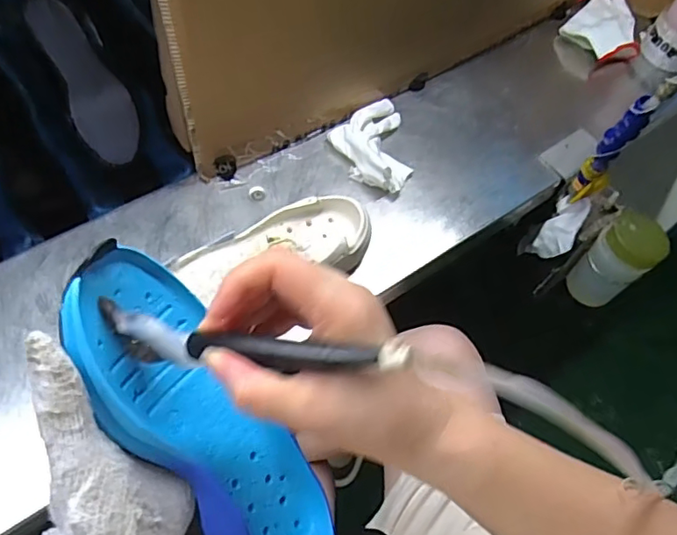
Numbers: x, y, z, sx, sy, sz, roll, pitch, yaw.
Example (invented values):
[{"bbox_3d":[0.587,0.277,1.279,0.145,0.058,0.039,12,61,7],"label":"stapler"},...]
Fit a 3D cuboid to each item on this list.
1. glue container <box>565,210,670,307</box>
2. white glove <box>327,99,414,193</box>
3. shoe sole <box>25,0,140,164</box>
[{"bbox_3d":[0.371,-0.005,0.757,0.071,0.139,0.075,-37,68,-24],"label":"glue container"},{"bbox_3d":[0.037,-0.152,0.676,0.090,0.030,0.141,1,58,-4],"label":"white glove"},{"bbox_3d":[-0.309,-0.232,0.693,0.067,0.015,0.216,-28,89,-20],"label":"shoe sole"}]

